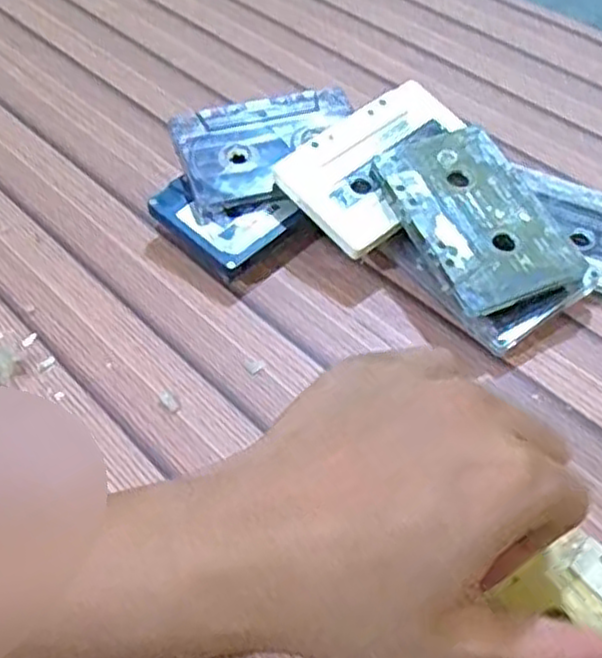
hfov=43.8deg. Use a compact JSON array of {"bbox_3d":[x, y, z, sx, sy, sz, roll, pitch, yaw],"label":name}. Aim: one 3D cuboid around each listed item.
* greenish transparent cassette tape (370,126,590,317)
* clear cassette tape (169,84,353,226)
[{"bbox_3d":[0.085,-0.056,0.358,0.069,0.007,0.100,-19,60,-17],"label":"greenish transparent cassette tape"},{"bbox_3d":[-0.015,-0.097,0.399,0.100,0.008,0.064,-18,69,-13],"label":"clear cassette tape"}]

